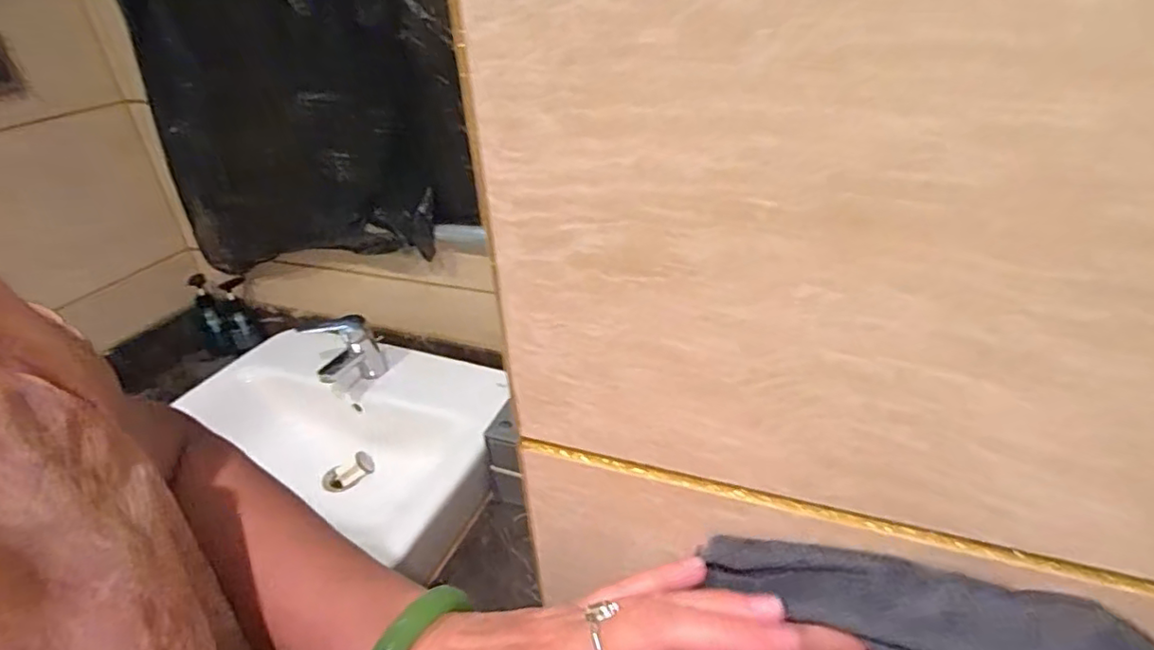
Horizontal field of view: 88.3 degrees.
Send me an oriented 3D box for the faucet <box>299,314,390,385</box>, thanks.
[{"bbox_3d":[-0.358,0.046,0.935,0.113,0.111,0.091,-24,37,-28],"label":"faucet"}]

